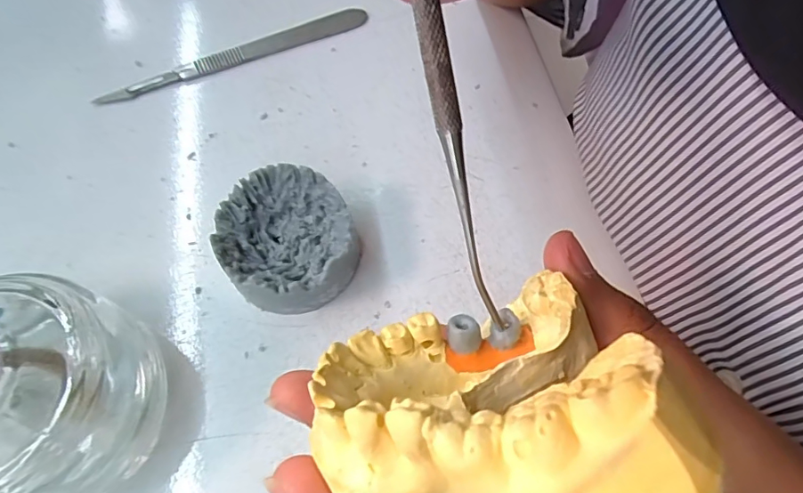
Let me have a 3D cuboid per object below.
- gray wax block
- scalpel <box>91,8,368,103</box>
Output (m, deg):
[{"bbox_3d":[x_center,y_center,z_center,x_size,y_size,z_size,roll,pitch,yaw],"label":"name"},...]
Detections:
[{"bbox_3d":[-0.044,-0.002,0.195,0.050,0.028,0.050,-40,71,-18],"label":"gray wax block"},{"bbox_3d":[-0.082,-0.097,0.254,0.136,0.005,0.013,-22,66,-11],"label":"scalpel"}]

